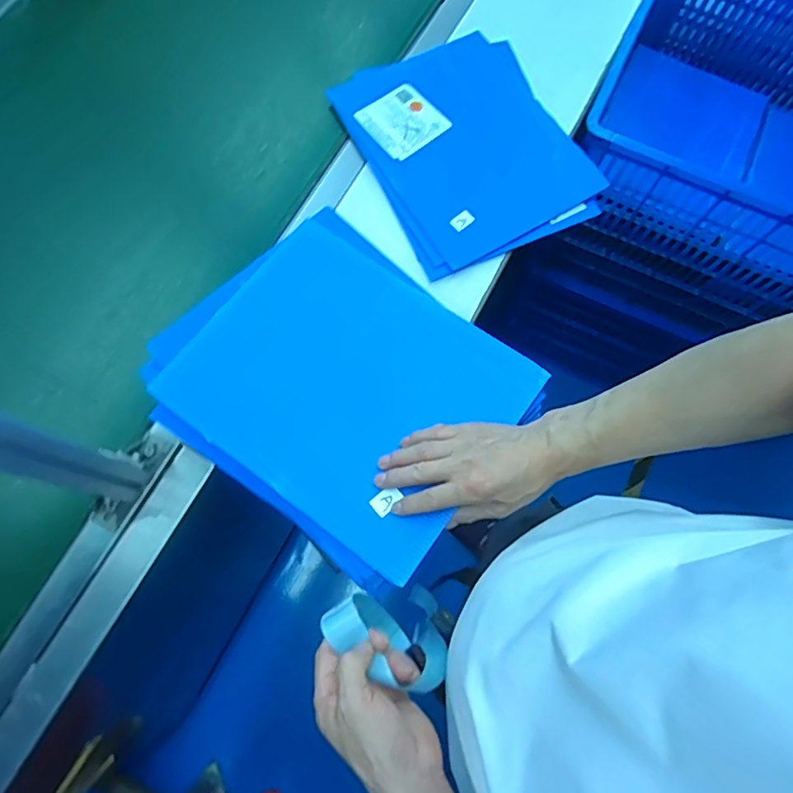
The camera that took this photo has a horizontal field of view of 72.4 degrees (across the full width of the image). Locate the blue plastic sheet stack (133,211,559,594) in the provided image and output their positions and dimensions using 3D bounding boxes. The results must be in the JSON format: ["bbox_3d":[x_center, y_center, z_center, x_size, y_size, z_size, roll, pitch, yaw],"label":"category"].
[{"bbox_3d":[-0.066,-0.017,0.588,0.366,0.040,0.294,37,78,14],"label":"blue plastic sheet stack"}]

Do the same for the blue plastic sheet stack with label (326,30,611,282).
[{"bbox_3d":[0.102,-0.371,0.799,0.281,0.033,0.357,-24,71,-10],"label":"blue plastic sheet stack with label"}]

